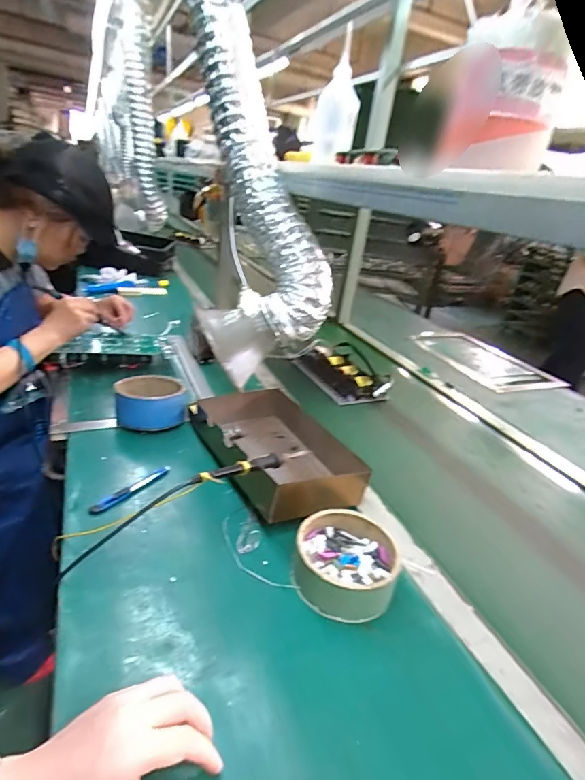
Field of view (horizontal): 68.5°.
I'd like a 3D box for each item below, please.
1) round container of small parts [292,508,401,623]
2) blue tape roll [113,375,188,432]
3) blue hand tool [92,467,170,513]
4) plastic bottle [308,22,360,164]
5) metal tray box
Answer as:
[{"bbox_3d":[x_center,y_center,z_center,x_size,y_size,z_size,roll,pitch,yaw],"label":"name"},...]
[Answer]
[{"bbox_3d":[0.062,0.203,0.512,0.116,0.050,0.113,6,25,-3],"label":"round container of small parts"},{"bbox_3d":[-0.260,0.024,0.786,0.120,0.068,0.119,-4,28,-23],"label":"blue tape roll"},{"bbox_3d":[-0.226,0.140,0.610,0.014,0.014,0.123,24,30,30],"label":"blue hand tool"},{"bbox_3d":[0.078,-0.506,0.752,0.080,0.192,0.076,8,25,1],"label":"plastic bottle"},{"bbox_3d":[-0.029,0.095,0.682,0.169,0.078,0.308,-8,30,-30],"label":"metal tray box"}]

